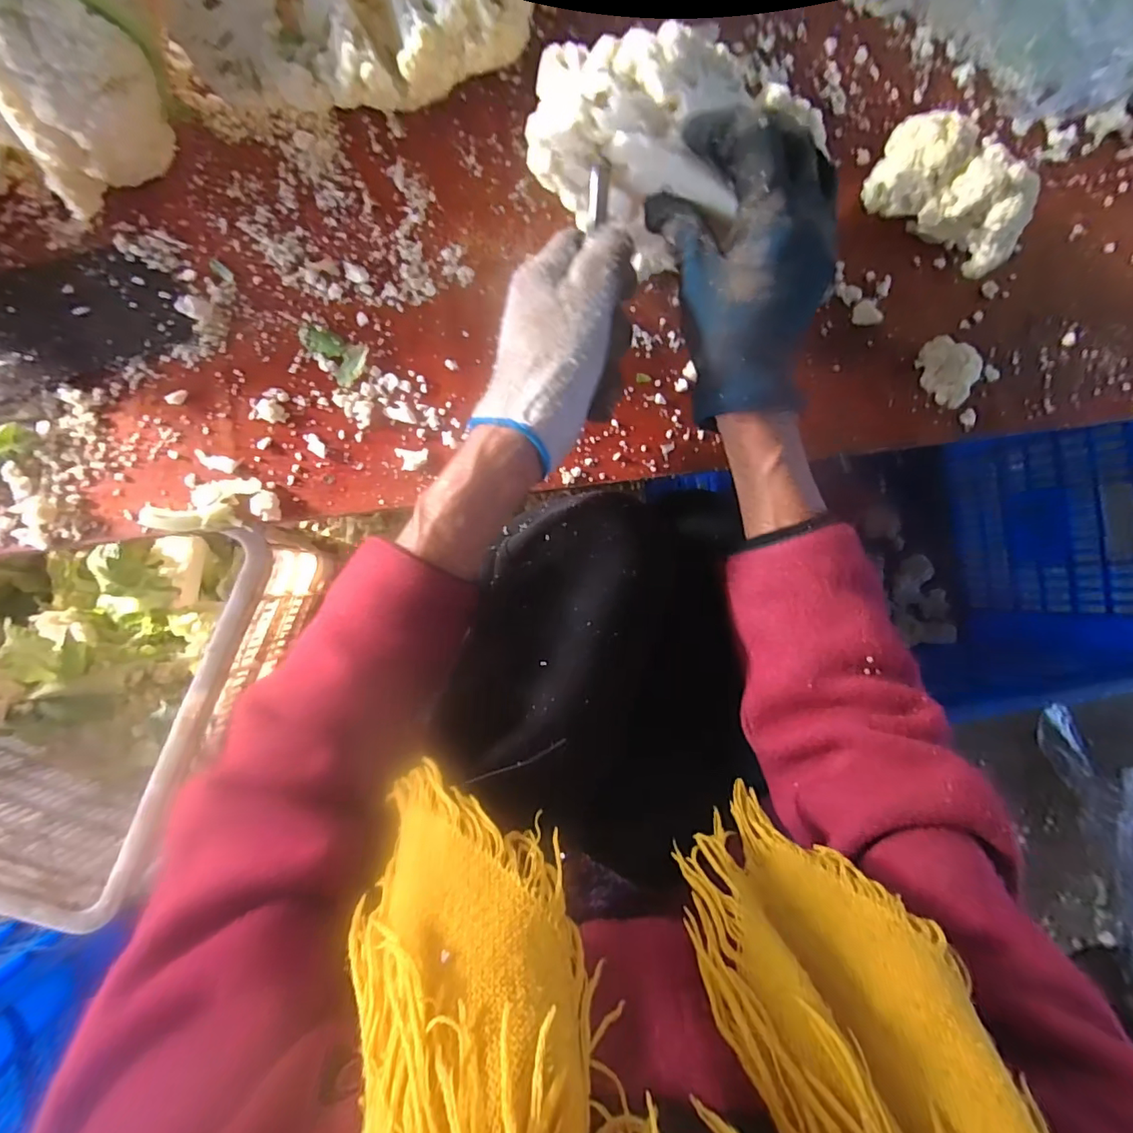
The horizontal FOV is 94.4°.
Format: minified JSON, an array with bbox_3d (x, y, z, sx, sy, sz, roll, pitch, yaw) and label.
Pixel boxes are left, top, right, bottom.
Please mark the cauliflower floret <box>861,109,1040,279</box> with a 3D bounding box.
[{"bbox_3d":[0.291,-0.280,0.398,0.119,0.067,0.046,33,84,-6],"label":"cauliflower floret"}]

